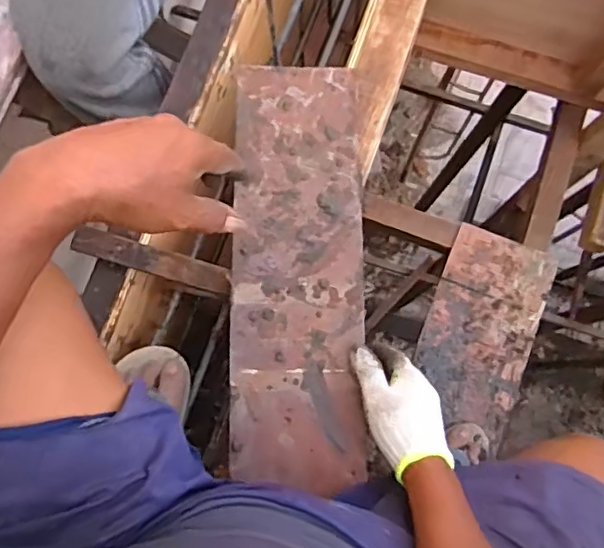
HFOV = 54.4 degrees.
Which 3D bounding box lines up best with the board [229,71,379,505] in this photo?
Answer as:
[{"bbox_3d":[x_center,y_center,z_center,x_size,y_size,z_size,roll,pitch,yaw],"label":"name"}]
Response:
[{"bbox_3d":[-0.002,-0.010,0.658,0.145,0.017,0.471,1,79,-1],"label":"board"}]

